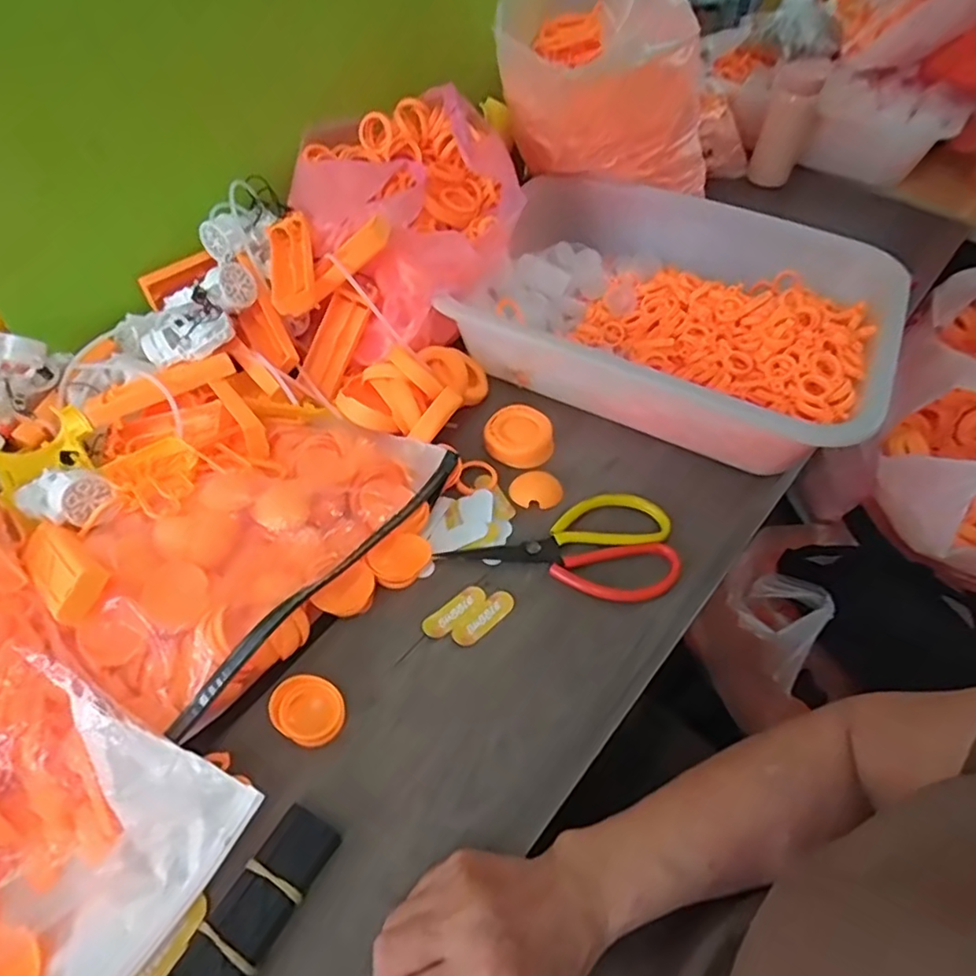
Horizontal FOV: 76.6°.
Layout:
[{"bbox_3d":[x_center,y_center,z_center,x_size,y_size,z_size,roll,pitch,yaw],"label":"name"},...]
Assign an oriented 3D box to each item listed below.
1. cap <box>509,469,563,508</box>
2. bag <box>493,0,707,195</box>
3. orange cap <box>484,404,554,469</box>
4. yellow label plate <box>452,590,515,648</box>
[{"bbox_3d":[0.040,0.000,0.502,0.041,0.012,0.032,13,52,8],"label":"cap"},{"bbox_3d":[0.133,-0.429,0.608,0.202,0.221,0.265,14,52,9],"label":"bag"},{"bbox_3d":[0.028,-0.046,0.530,0.057,0.014,0.057,1,51,-1],"label":"orange cap"},{"bbox_3d":[-0.002,0.089,0.429,0.019,0.004,0.051,38,59,25],"label":"yellow label plate"}]

